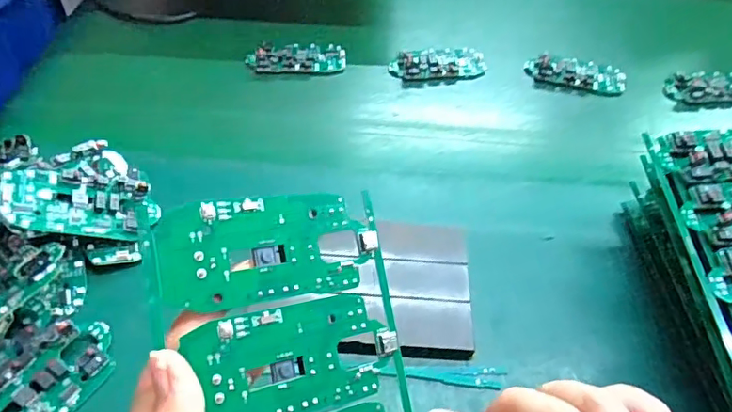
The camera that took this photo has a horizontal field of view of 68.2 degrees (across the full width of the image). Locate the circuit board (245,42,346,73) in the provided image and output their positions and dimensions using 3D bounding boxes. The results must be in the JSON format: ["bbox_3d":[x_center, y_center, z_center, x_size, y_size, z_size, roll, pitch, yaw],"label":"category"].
[{"bbox_3d":[-0.070,-0.151,0.549,0.097,0.016,0.043,-3,52,-7],"label":"circuit board"}]

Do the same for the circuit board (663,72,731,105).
[{"bbox_3d":[0.356,-0.124,0.556,0.097,0.014,0.047,-3,52,-7],"label":"circuit board"}]

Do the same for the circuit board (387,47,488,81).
[{"bbox_3d":[0.074,-0.146,0.555,0.098,0.013,0.040,-7,52,-10],"label":"circuit board"}]

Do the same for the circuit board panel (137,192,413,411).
[{"bbox_3d":[-0.026,0.088,0.225,0.107,0.004,0.186,-6,80,-34],"label":"circuit board panel"}]

